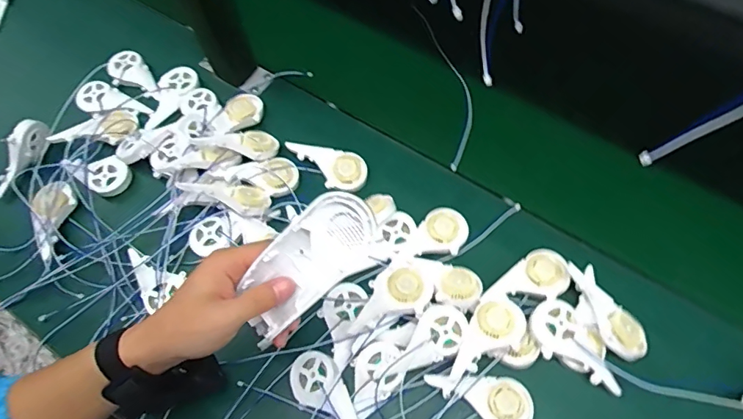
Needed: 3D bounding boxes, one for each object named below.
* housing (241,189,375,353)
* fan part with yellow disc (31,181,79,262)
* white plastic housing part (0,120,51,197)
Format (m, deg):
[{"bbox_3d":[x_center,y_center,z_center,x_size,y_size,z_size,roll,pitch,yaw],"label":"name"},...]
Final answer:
[{"bbox_3d":[-0.055,0.049,0.353,0.027,0.158,0.051,-6,53,-52],"label":"housing"},{"bbox_3d":[-0.348,0.012,0.509,0.041,0.014,0.088,4,65,5],"label":"fan part with yellow disc"},{"bbox_3d":[-0.404,-0.058,0.542,0.025,0.031,0.094,26,86,13],"label":"white plastic housing part"}]

